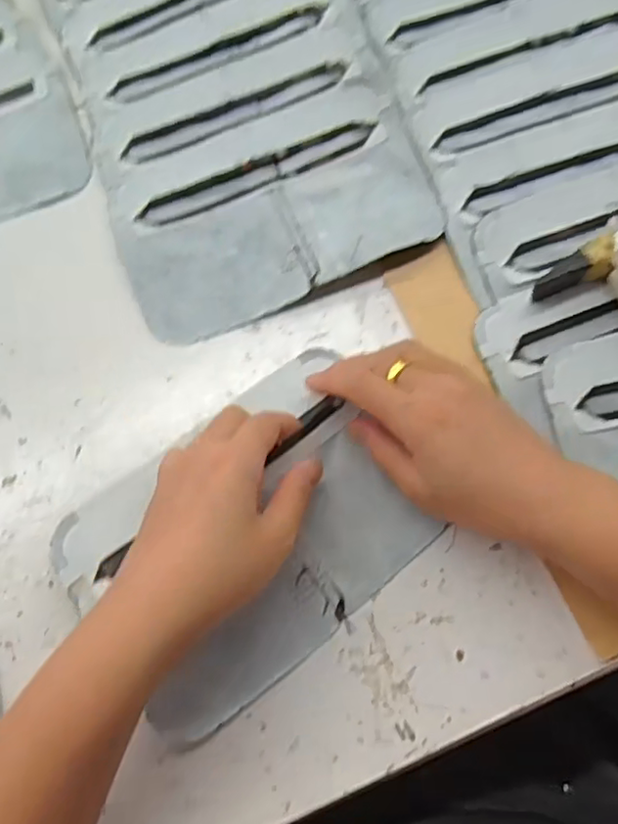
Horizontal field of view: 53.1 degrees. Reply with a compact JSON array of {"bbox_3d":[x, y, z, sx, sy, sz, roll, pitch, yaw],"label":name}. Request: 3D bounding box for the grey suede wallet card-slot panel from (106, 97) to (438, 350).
[{"bbox_3d":[-0.026,-0.132,0.396,0.191,0.010,0.132,-21,74,-4],"label":"grey suede wallet card-slot panel"}]

